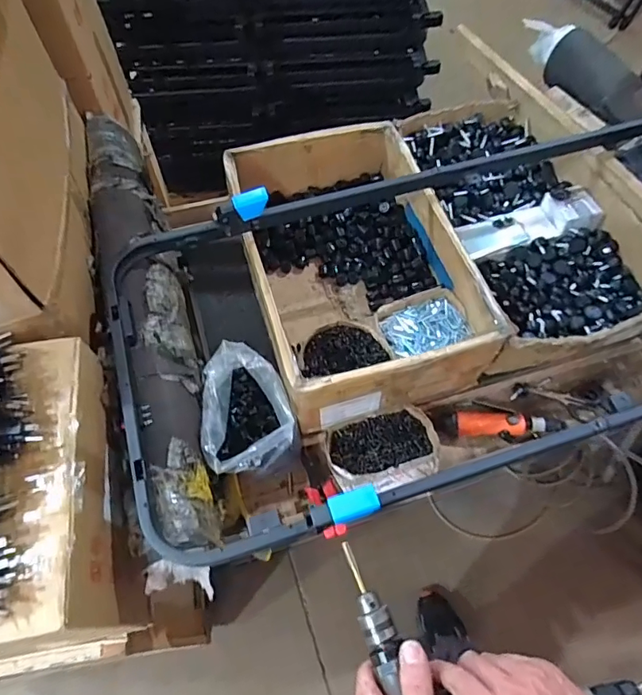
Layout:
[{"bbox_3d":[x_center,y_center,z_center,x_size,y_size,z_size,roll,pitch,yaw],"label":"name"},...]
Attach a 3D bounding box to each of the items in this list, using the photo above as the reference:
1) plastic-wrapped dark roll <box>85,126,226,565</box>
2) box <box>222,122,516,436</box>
[{"bbox_3d":[-0.285,-0.098,0.794,0.125,0.111,0.836,-20,62,-10],"label":"plastic-wrapped dark roll"},{"bbox_3d":[0.051,-0.150,0.902,0.347,0.180,0.533,-17,62,-8],"label":"box"}]

